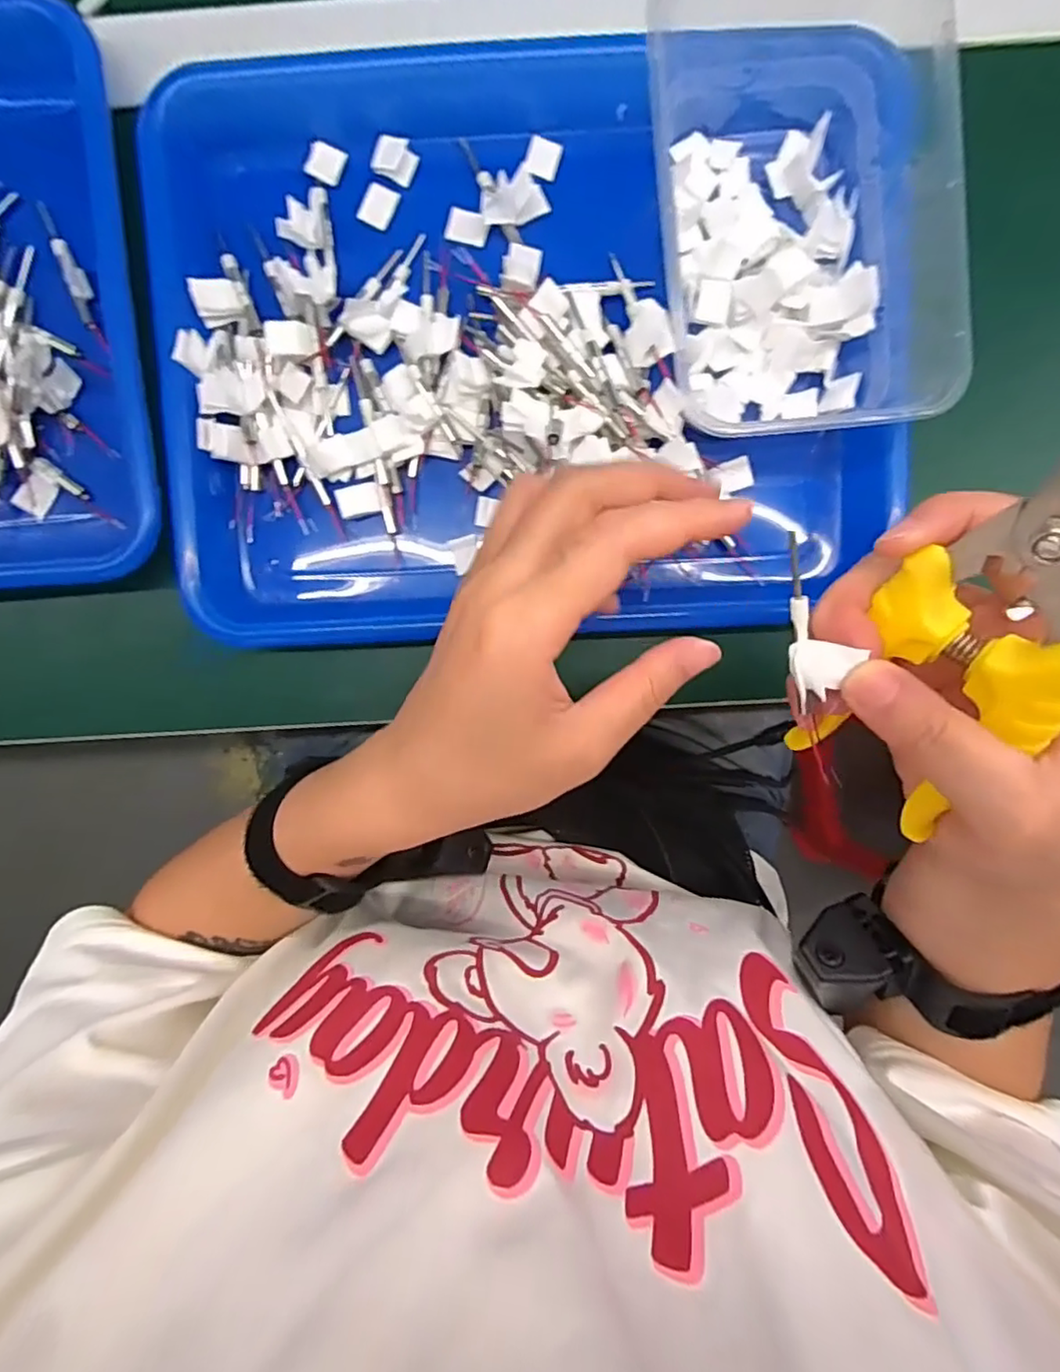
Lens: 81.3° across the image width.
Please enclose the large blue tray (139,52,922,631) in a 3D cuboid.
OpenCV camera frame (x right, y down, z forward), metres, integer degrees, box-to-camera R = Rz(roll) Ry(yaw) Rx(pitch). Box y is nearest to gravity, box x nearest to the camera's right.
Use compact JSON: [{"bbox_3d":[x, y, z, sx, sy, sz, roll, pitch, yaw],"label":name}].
[{"bbox_3d":[-0.005,-0.158,0.274,0.318,0.034,0.260,-3,94,0],"label":"large blue tray"}]

